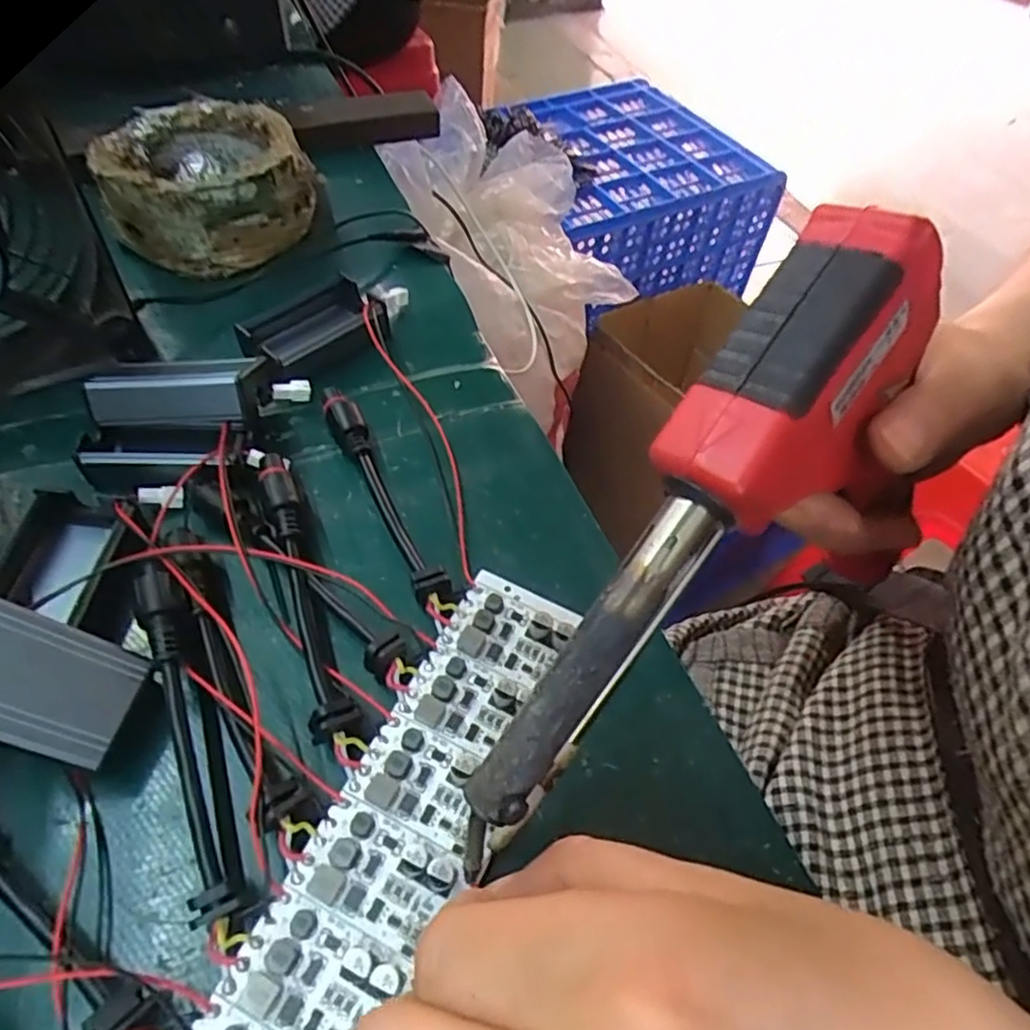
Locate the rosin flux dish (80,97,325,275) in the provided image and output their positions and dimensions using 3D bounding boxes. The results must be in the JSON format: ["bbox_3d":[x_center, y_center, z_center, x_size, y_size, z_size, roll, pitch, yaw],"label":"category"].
[{"bbox_3d":[-0.137,-0.147,0.307,0.077,0.040,0.075,2,53,-3],"label":"rosin flux dish"}]

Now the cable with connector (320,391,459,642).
[{"bbox_3d":[-0.044,-0.007,0.230,0.010,0.013,0.104,-21,57,-20],"label":"cable with connector"}]

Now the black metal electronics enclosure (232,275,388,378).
[{"bbox_3d":[-0.078,-0.073,0.275,0.051,0.015,0.039,-35,63,-28],"label":"black metal electronics enclosure"}]

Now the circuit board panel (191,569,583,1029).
[{"bbox_3d":[-0.033,0.085,0.164,0.038,0.008,0.173,22,54,12],"label":"circuit board panel"}]

